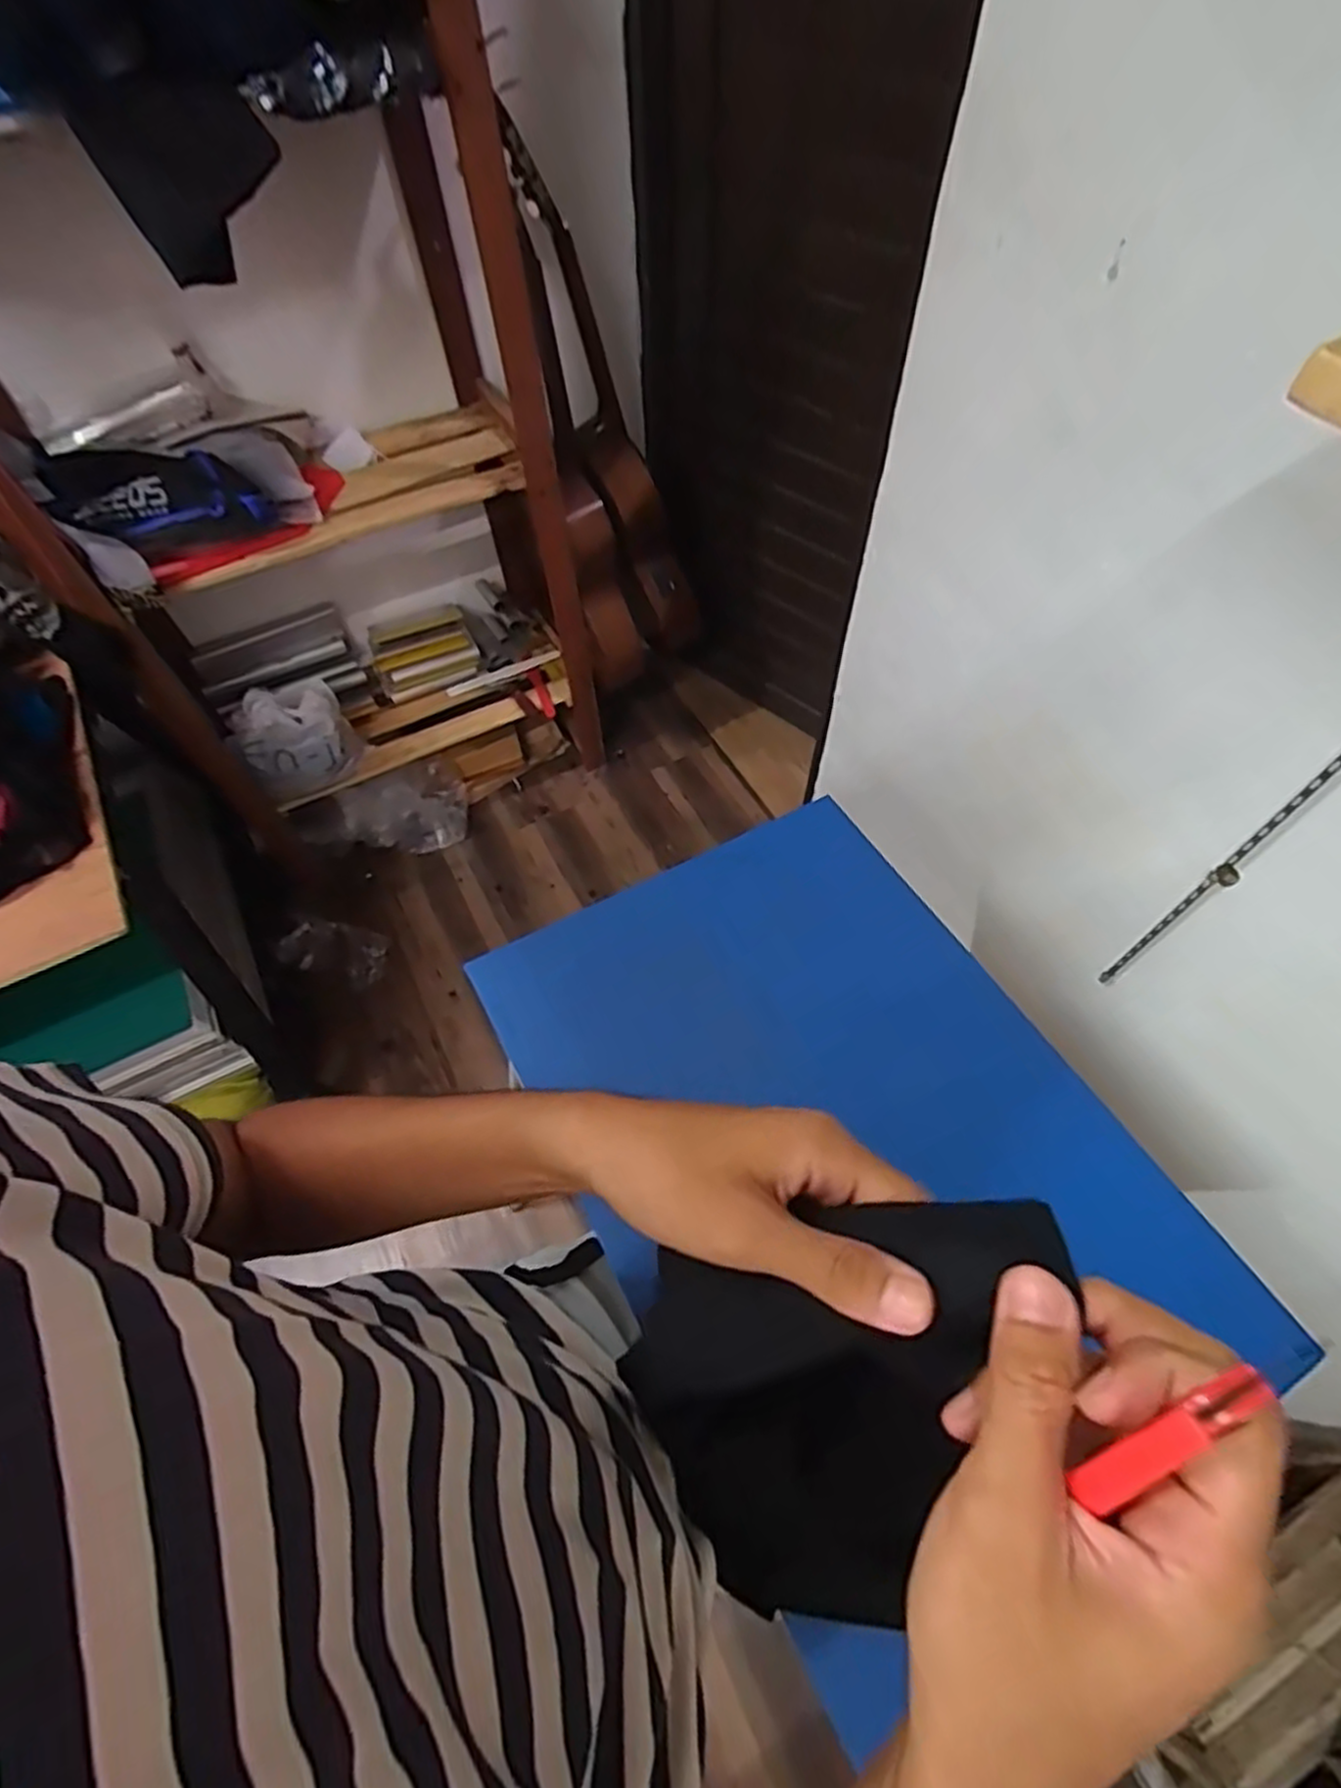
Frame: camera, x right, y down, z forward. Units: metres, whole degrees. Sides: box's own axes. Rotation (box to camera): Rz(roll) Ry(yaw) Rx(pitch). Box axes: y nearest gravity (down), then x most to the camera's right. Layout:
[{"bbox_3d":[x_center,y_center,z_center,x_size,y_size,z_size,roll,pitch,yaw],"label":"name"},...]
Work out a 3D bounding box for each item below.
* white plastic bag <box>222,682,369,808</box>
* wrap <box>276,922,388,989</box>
[{"bbox_3d":[-0.762,-0.312,1.544,0.218,0.192,0.177,-33,64,-18],"label":"white plastic bag"},{"bbox_3d":[-0.749,0.126,1.683,0.237,0.038,0.115,13,59,7],"label":"wrap"}]

